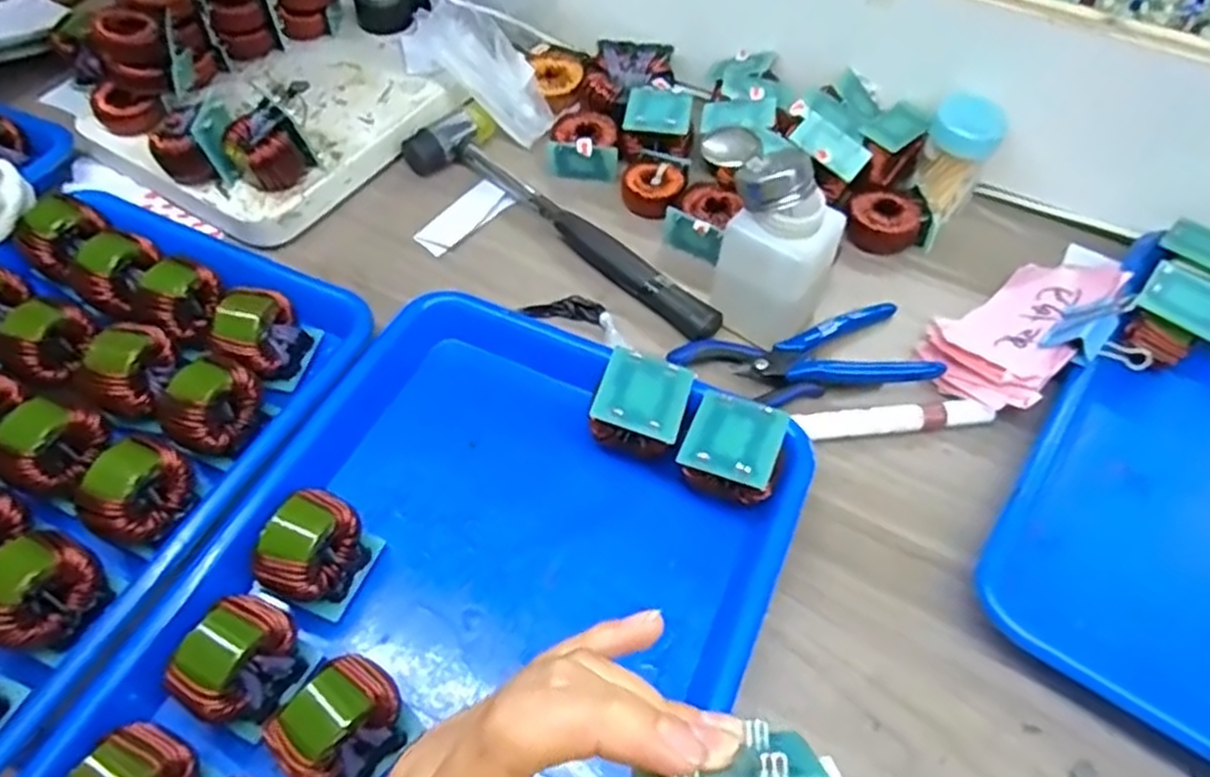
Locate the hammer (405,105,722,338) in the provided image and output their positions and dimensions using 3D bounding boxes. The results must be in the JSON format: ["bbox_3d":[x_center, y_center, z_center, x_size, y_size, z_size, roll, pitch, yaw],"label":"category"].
[{"bbox_3d":[-0.024,-0.119,0.524,0.265,0.033,0.066,35,61,21],"label":"hammer"}]

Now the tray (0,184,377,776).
[{"bbox_3d":[-0.307,0.029,0.394,0.250,0.051,0.333,23,59,10],"label":"tray"}]

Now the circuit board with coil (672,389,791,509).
[{"bbox_3d":[0.065,0.035,0.392,0.049,0.040,0.048,21,56,13],"label":"circuit board with coil"}]

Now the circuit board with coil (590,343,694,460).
[{"bbox_3d":[0.020,0.012,0.407,0.046,0.041,0.047,18,55,11],"label":"circuit board with coil"}]

